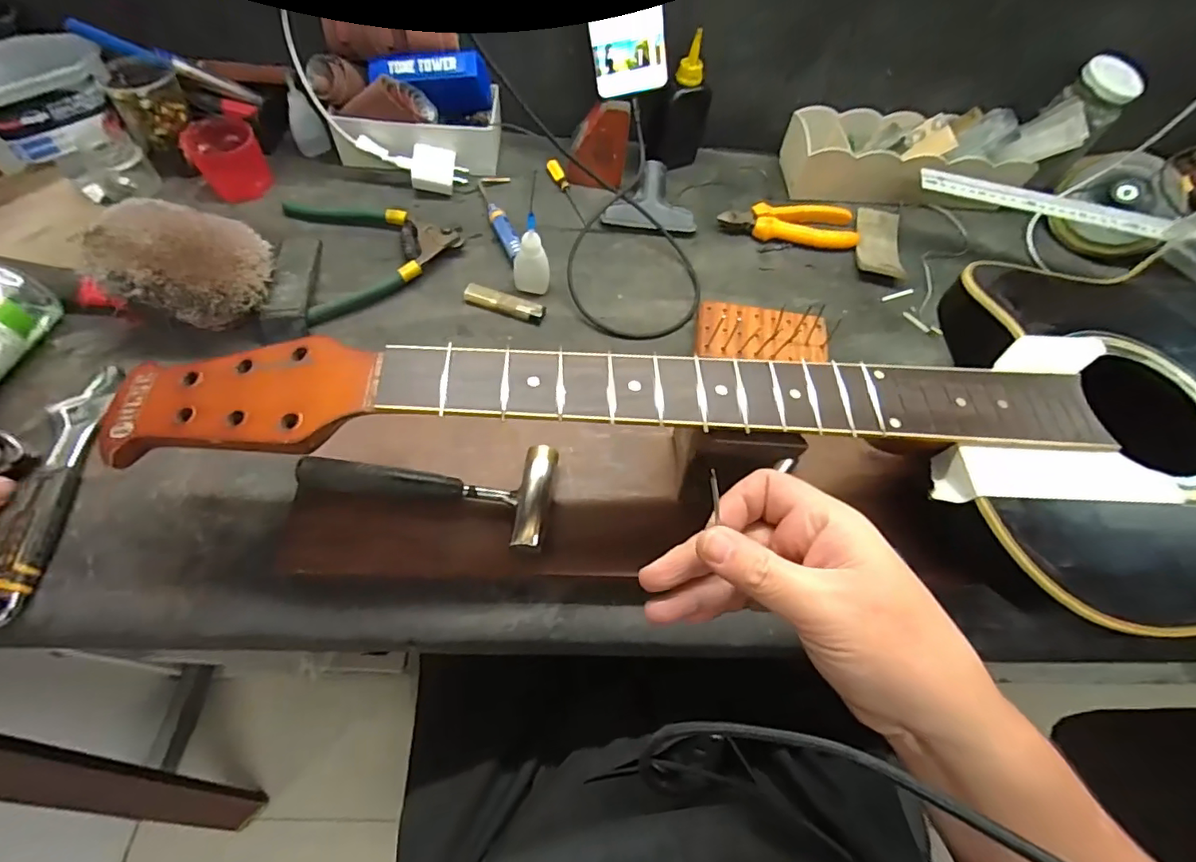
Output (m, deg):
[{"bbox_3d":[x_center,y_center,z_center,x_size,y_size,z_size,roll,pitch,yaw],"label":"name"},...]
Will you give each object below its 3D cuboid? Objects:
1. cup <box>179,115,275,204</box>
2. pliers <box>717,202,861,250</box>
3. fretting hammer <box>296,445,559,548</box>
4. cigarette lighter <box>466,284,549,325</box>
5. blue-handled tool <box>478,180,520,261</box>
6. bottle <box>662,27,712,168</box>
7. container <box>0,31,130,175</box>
[{"bbox_3d":[-0.392,-0.288,0.563,0.066,0.051,0.067,2,60,-3],"label":"cup"},{"bbox_3d":[0.215,-0.238,0.601,0.150,0.024,0.064,0,60,-4],"label":"pliers"},{"bbox_3d":[-0.122,0.035,0.386,0.178,0.020,0.078,9,60,1],"label":"fretting hammer"},{"bbox_3d":[-0.091,-0.123,0.514,0.080,0.014,0.019,16,60,5],"label":"cigarette lighter"},{"bbox_3d":[-0.108,-0.229,0.570,0.017,0.016,0.128,-20,63,-15],"label":"blue-handled tool"},{"bbox_3d":[0.098,-0.361,0.597,0.051,0.122,0.045,15,60,5],"label":"bottle"},{"bbox_3d":[-0.546,-0.324,0.512,0.114,0.066,0.131,37,64,16],"label":"container"}]

